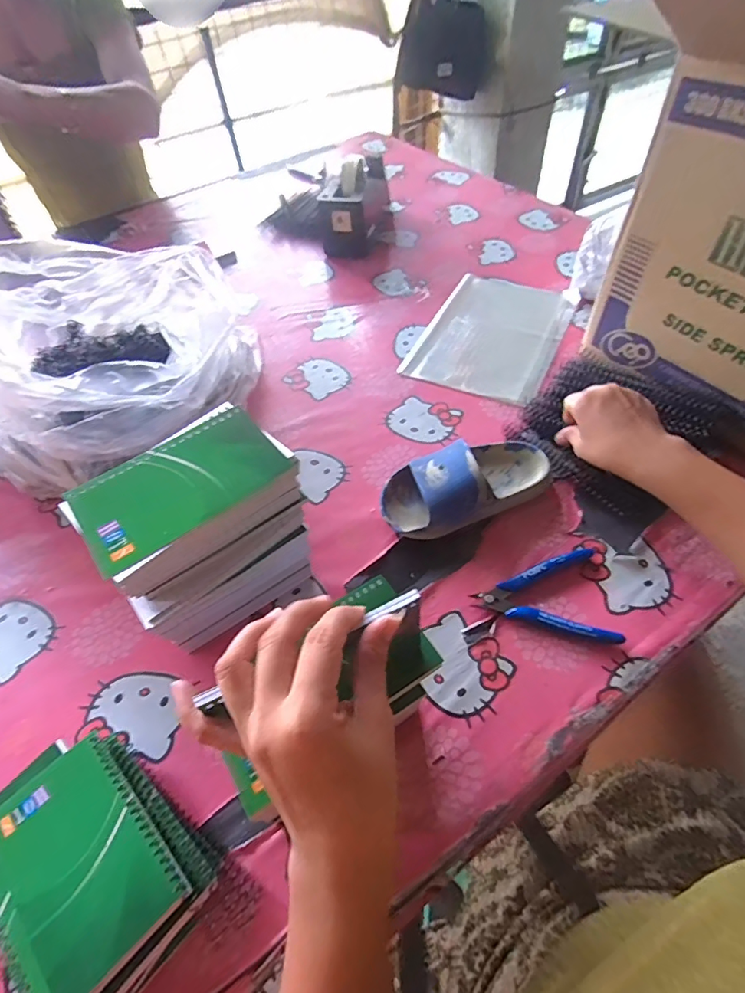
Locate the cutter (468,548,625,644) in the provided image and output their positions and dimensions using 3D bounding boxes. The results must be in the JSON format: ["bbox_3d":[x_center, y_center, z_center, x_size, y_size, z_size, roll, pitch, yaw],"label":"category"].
[{"bbox_3d":[0.161,0.098,0.415,0.116,0.013,0.085,-21,53,-11],"label":"cutter"}]

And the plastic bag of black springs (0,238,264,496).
[{"bbox_3d":[-0.283,-0.144,0.537,0.303,0.178,0.254,-17,54,-8],"label":"plastic bag of black springs"}]

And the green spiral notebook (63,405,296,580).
[{"bbox_3d":[-0.127,-0.010,0.321,0.129,0.006,0.079,-33,56,-19],"label":"green spiral notebook"}]

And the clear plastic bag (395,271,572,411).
[{"bbox_3d":[0.166,-0.229,0.670,0.174,0.014,0.254,20,57,20],"label":"clear plastic bag"}]

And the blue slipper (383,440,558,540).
[{"bbox_3d":[0.096,-0.016,0.478,0.171,0.061,0.088,-24,54,-13],"label":"blue slipper"}]

